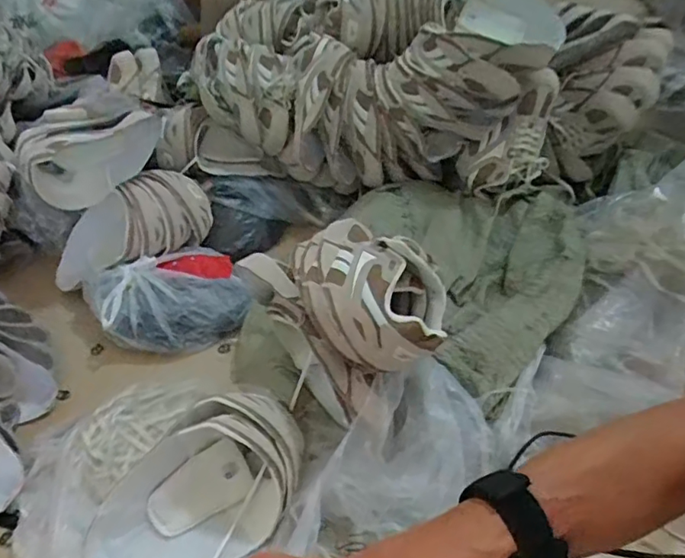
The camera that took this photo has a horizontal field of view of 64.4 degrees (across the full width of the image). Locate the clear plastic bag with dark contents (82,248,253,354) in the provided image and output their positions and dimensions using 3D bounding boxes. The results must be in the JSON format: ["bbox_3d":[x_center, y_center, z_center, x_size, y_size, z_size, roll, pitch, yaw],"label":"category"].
[{"bbox_3d":[-0.306,0.038,0.976,0.260,0.096,0.181,-21,47,-21],"label":"clear plastic bag with dark contents"}]

